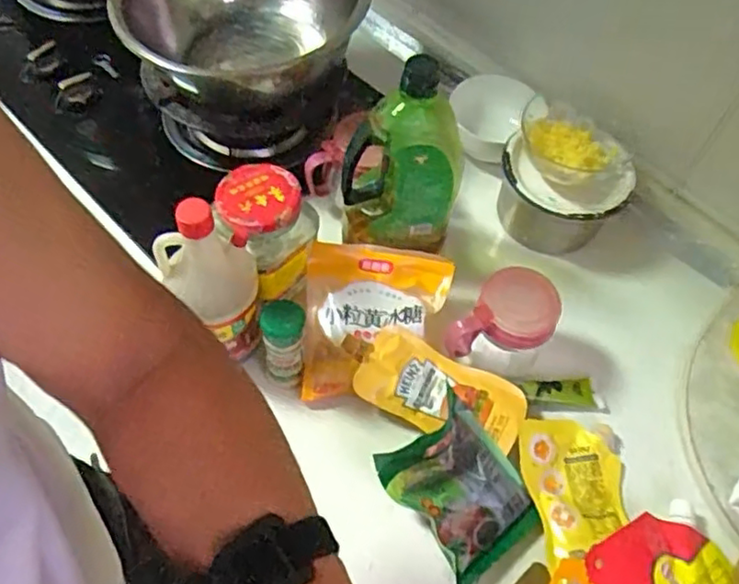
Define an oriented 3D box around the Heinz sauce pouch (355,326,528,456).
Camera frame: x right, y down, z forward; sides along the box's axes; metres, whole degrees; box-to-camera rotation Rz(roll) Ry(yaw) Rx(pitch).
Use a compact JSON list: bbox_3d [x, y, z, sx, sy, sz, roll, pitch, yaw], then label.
[{"bbox_3d":[0.073,0.098,0.646,0.165,0.022,0.078,22,73,4],"label":"Heinz sauce pouch"}]

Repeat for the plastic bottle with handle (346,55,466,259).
[{"bbox_3d":[0.034,-0.124,0.658,0.120,0.232,0.068,6,57,0],"label":"plastic bottle with handle"}]

